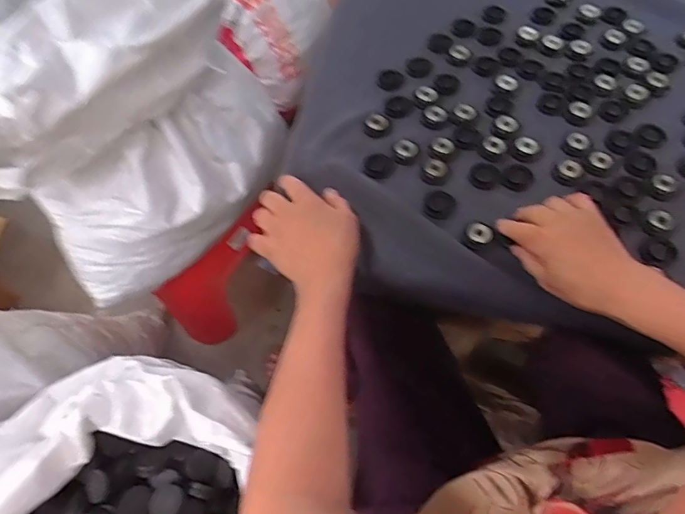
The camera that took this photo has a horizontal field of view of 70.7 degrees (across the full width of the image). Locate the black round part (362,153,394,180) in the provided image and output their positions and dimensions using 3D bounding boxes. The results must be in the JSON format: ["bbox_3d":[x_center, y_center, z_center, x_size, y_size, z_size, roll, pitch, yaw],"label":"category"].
[{"bbox_3d":[0.041,-0.104,0.552,0.036,0.010,0.031,-28,63,-12],"label":"black round part"}]

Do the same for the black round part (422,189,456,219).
[{"bbox_3d":[0.105,-0.058,0.526,0.033,0.005,0.036,-1,61,2],"label":"black round part"}]

